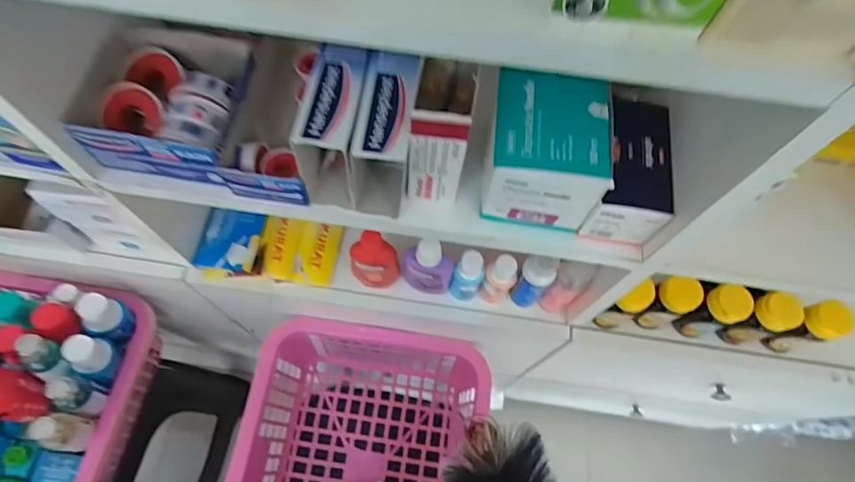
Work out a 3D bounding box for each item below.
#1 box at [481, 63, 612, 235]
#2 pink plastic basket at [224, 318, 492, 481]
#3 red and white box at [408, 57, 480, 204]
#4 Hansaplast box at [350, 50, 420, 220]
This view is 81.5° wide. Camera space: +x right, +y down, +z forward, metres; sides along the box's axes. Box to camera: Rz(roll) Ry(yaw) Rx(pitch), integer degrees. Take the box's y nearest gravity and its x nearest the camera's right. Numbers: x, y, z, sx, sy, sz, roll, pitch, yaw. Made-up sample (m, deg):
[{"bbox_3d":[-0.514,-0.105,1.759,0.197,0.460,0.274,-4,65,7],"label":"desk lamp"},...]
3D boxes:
[{"bbox_3d":[0.092,-0.069,0.397,0.084,0.081,0.094,6,66,-1],"label":"box"},{"bbox_3d":[-0.097,0.334,0.670,0.303,0.151,0.404,8,66,1],"label":"pink plastic basket"},{"bbox_3d":[0.011,-0.086,0.383,0.041,0.118,0.056,9,66,1],"label":"red and white box"},{"bbox_3d":[-0.037,-0.079,0.400,0.043,0.099,0.086,5,66,-1],"label":"Hansaplast box"}]

